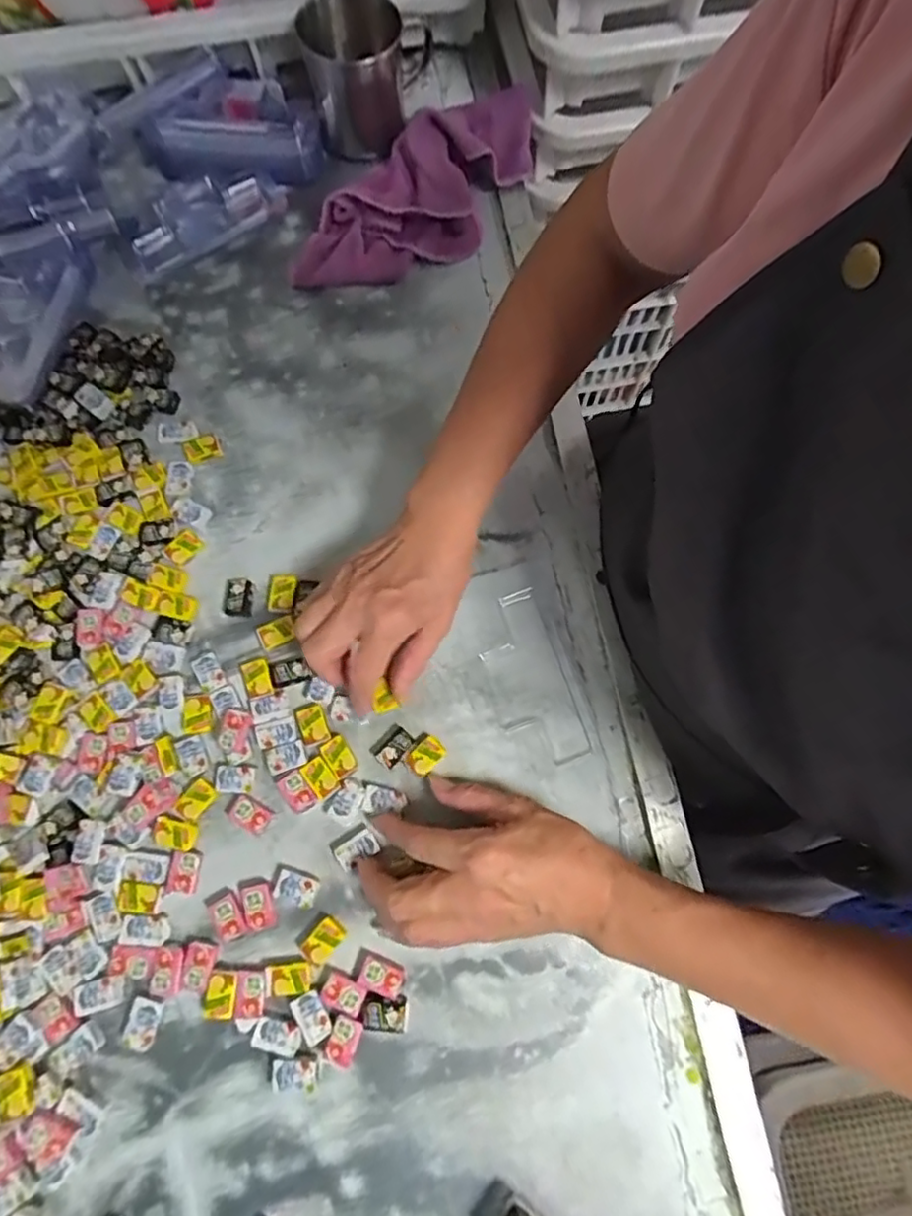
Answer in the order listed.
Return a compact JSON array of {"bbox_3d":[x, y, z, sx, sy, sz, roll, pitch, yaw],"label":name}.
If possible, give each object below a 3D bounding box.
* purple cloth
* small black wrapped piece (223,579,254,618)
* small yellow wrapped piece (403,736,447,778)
[{"bbox_3d":[-0.026,-0.345,0.510,0.111,0.042,0.244,35,78,9],"label":"purple cloth"},{"bbox_3d":[-0.156,-0.008,0.437,0.021,0.008,0.026,0,75,0],"label":"small black wrapped piece"},{"bbox_3d":[-0.021,0.098,0.411,0.025,0.008,0.019,-43,79,-10],"label":"small yellow wrapped piece"}]

